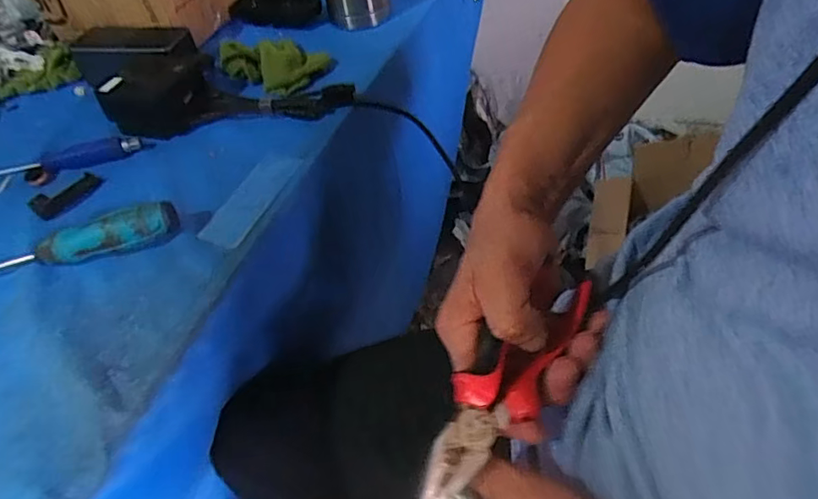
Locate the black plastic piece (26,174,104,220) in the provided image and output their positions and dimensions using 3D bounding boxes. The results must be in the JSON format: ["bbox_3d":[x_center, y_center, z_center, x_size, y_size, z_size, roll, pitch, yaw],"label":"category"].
[{"bbox_3d":[-0.307,-0.051,0.482,0.027,0.015,0.059,33,59,32],"label":"black plastic piece"}]

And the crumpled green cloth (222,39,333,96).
[{"bbox_3d":[-0.144,-0.210,0.590,0.100,0.025,0.085,30,57,30],"label":"crumpled green cloth"}]

